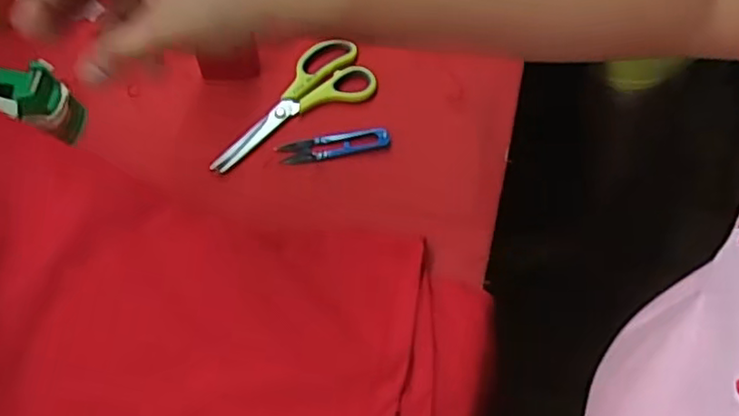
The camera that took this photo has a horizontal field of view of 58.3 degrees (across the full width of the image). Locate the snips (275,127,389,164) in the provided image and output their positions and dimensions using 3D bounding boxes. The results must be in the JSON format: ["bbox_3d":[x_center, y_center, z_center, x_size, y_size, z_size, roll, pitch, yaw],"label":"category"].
[{"bbox_3d":[-0.032,-0.059,0.612,0.100,0.004,0.024,-12,61,-4],"label":"snips"}]

